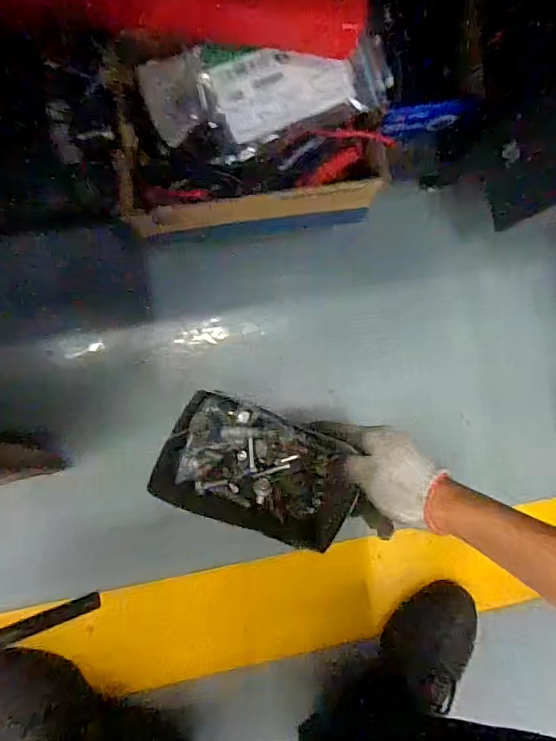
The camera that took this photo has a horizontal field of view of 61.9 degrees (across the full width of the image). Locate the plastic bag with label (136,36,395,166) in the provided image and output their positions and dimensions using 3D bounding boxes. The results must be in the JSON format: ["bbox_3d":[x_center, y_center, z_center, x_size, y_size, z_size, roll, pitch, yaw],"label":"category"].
[{"bbox_3d":[-0.016,-0.263,0.450,0.207,0.030,0.086,-17,91,-7],"label":"plastic bag with label"}]

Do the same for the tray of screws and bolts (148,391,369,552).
[{"bbox_3d":[-0.017,0.122,0.545,0.227,0.050,0.141,24,86,-6],"label":"tray of screws and bolts"}]

